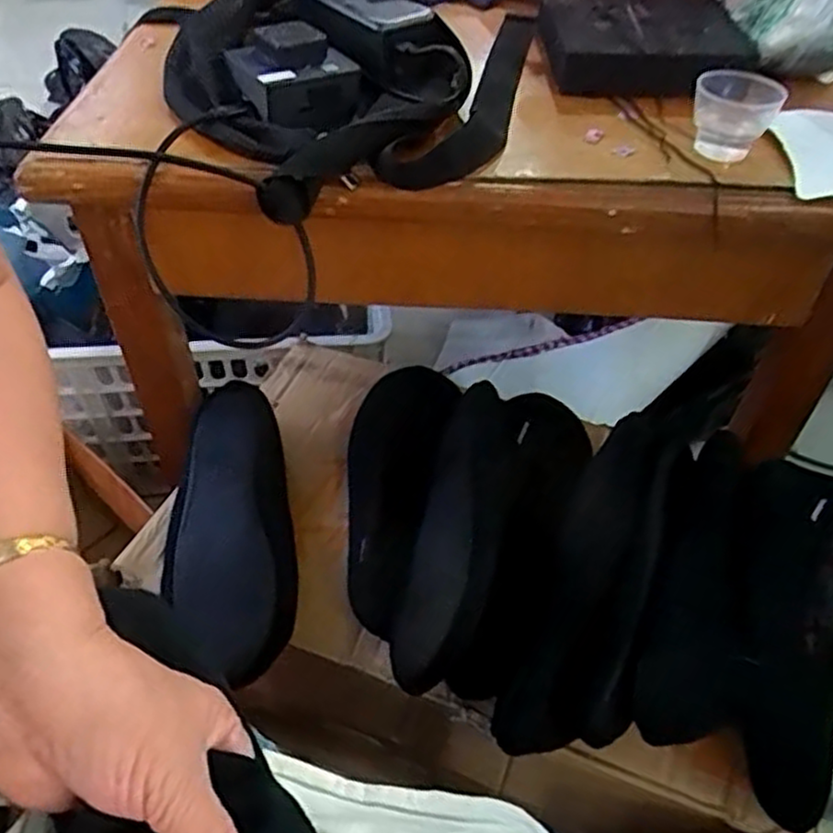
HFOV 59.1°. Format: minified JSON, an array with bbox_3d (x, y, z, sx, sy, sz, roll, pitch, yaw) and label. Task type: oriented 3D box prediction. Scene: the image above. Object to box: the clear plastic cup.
[{"bbox_3d":[0.216,-0.206,0.500,0.054,0.051,0.059,1,48,-1],"label":"clear plastic cup"}]

